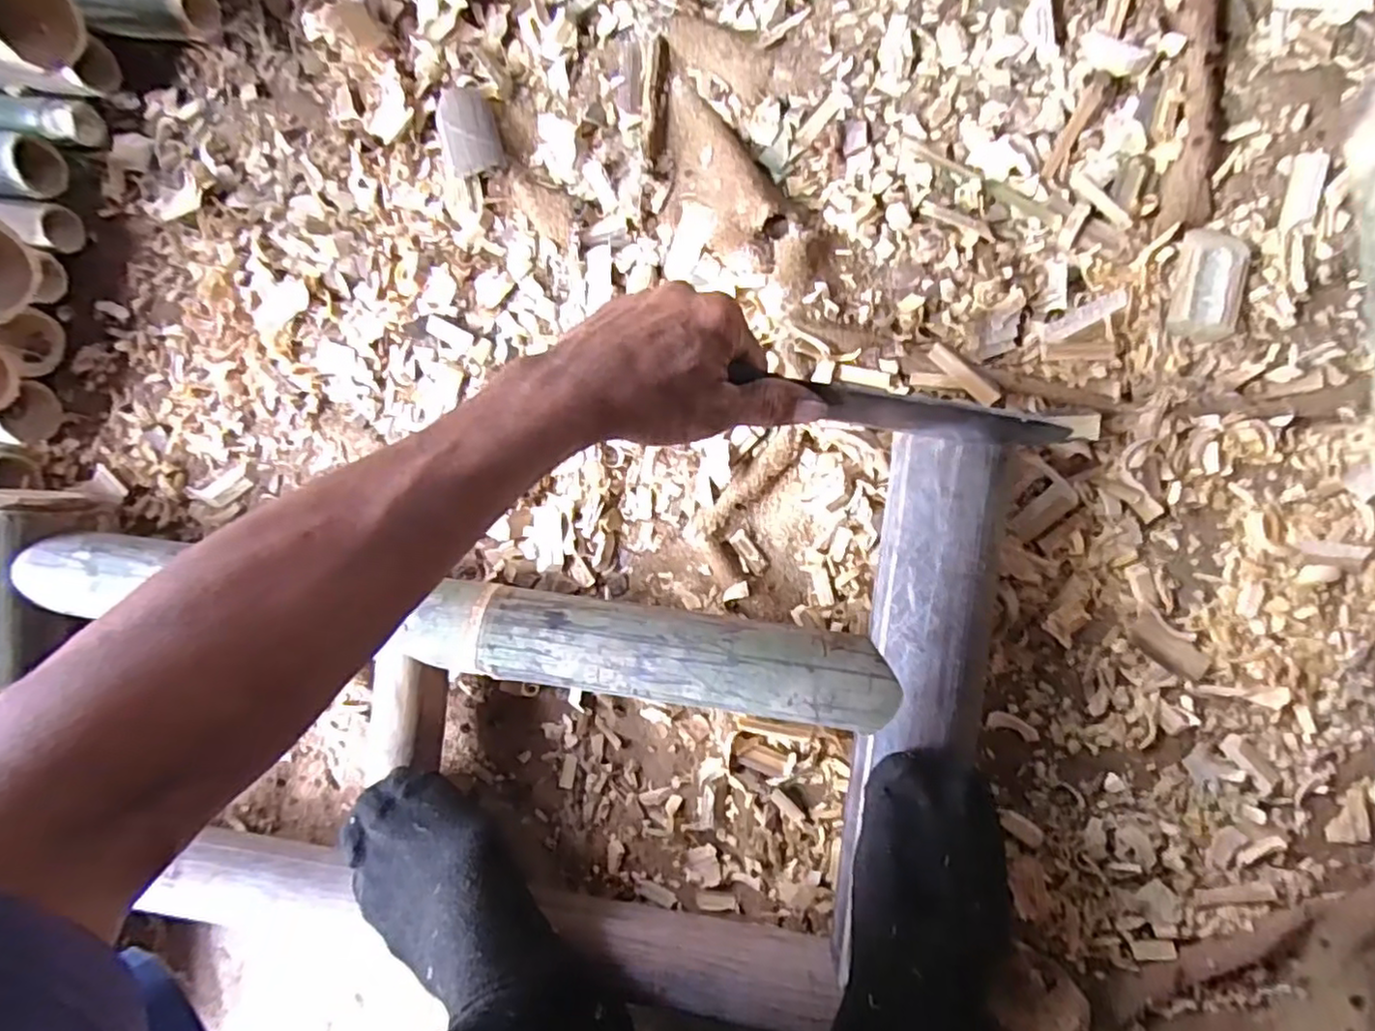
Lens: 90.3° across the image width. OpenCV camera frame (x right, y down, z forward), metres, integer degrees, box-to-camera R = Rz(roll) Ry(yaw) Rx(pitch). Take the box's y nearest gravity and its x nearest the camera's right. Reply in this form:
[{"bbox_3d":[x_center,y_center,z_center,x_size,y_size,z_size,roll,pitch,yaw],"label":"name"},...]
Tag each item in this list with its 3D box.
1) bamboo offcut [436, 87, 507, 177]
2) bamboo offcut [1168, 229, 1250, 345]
[{"bbox_3d":[-0.158,-0.279,0.493,0.041,0.011,0.064,-14,91,8],"label":"bamboo offcut"},{"bbox_3d":[0.334,-0.146,0.437,0.043,0.010,0.067,10,95,7],"label":"bamboo offcut"}]

